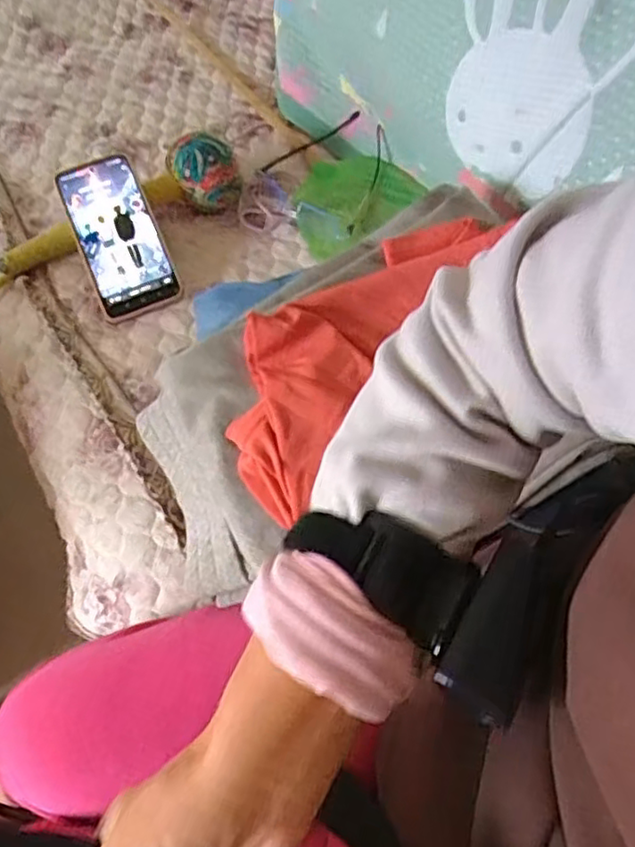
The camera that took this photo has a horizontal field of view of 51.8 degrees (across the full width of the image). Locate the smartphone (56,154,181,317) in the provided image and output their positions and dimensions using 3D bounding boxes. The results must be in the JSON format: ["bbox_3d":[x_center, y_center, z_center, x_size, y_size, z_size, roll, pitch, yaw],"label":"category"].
[{"bbox_3d":[-0.200,-0.189,0.653,0.078,0.014,0.171,-22,80,-13],"label":"smartphone"}]

